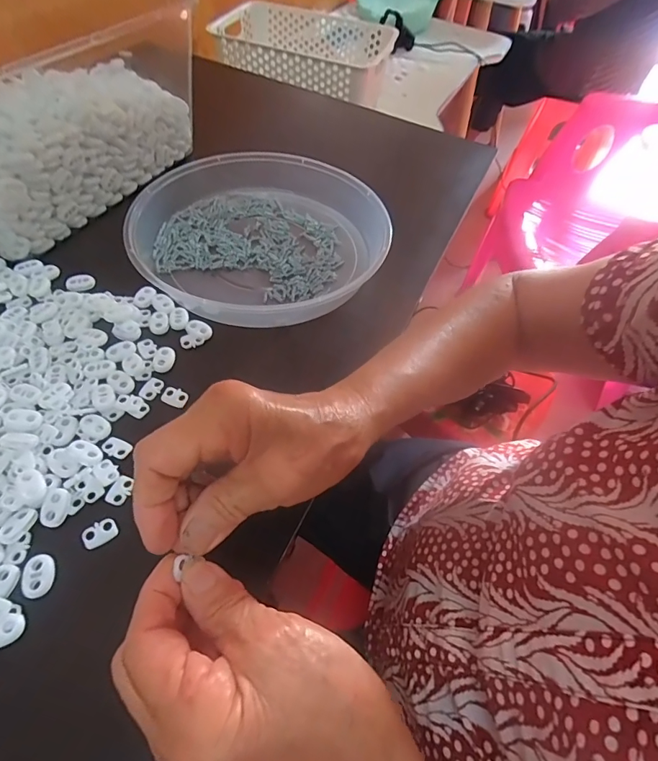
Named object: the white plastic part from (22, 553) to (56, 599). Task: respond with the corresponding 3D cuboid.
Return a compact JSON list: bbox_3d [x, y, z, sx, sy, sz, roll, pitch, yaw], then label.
[{"bbox_3d":[-0.164,0.110,0.242,0.015,0.006,0.023,-13,57,-15],"label":"white plastic part"}]

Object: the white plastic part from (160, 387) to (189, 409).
[{"bbox_3d":[-0.115,0.011,0.316,0.019,0.004,0.013,21,55,8],"label":"white plastic part"}]

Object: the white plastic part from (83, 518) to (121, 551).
[{"bbox_3d":[-0.139,0.093,0.259,0.019,0.004,0.013,-31,64,-25],"label":"white plastic part"}]

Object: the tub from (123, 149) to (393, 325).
[{"bbox_3d":[-0.066,-0.141,0.406,0.231,0.036,0.228,3,55,-4],"label":"tub"}]

